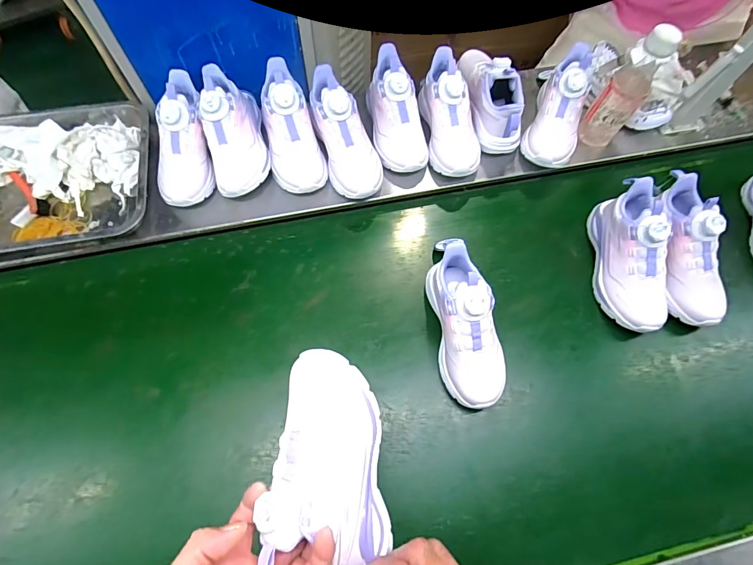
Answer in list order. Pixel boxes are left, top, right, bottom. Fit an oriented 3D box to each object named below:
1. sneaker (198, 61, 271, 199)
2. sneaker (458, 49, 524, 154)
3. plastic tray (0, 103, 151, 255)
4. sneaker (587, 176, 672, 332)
[{"bbox_3d":[-0.223,-0.238,0.631,0.088,0.091,0.207,-10,87,-6],"label":"sneaker"},{"bbox_3d":[0.195,-0.319,0.661,0.074,0.087,0.192,-15,83,-8],"label":"sneaker"},{"bbox_3d":[-0.535,-0.153,0.635,0.364,0.088,0.261,-12,68,-7],"label":"plastic tray"},{"bbox_3d":[0.391,-0.042,0.609,0.083,0.108,0.225,2,81,-1],"label":"sneaker"}]

